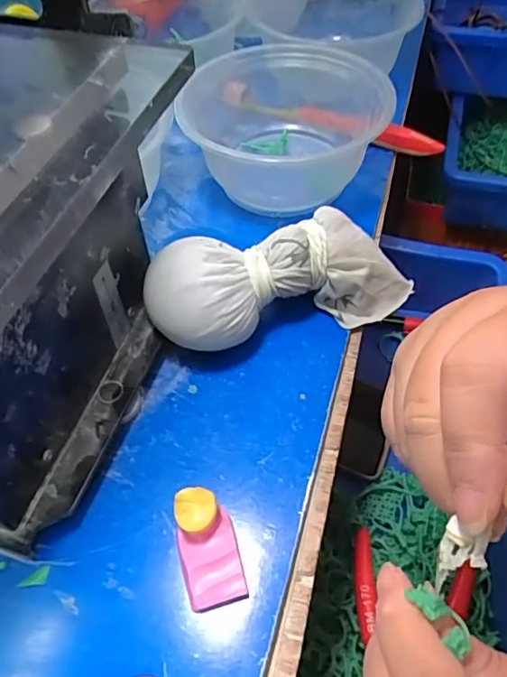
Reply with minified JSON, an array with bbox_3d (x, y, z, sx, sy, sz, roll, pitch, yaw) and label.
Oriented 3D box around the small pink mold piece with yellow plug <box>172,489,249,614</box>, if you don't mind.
[{"bbox_3d":[-0.019,0.087,0.223,0.024,0.021,0.044,-14,54,-9],"label":"small pink mold piece with yellow plug"}]

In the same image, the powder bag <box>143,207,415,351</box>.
[{"bbox_3d":[0.020,-0.033,0.284,0.150,0.048,0.050,-8,52,-20],"label":"powder bag"}]

